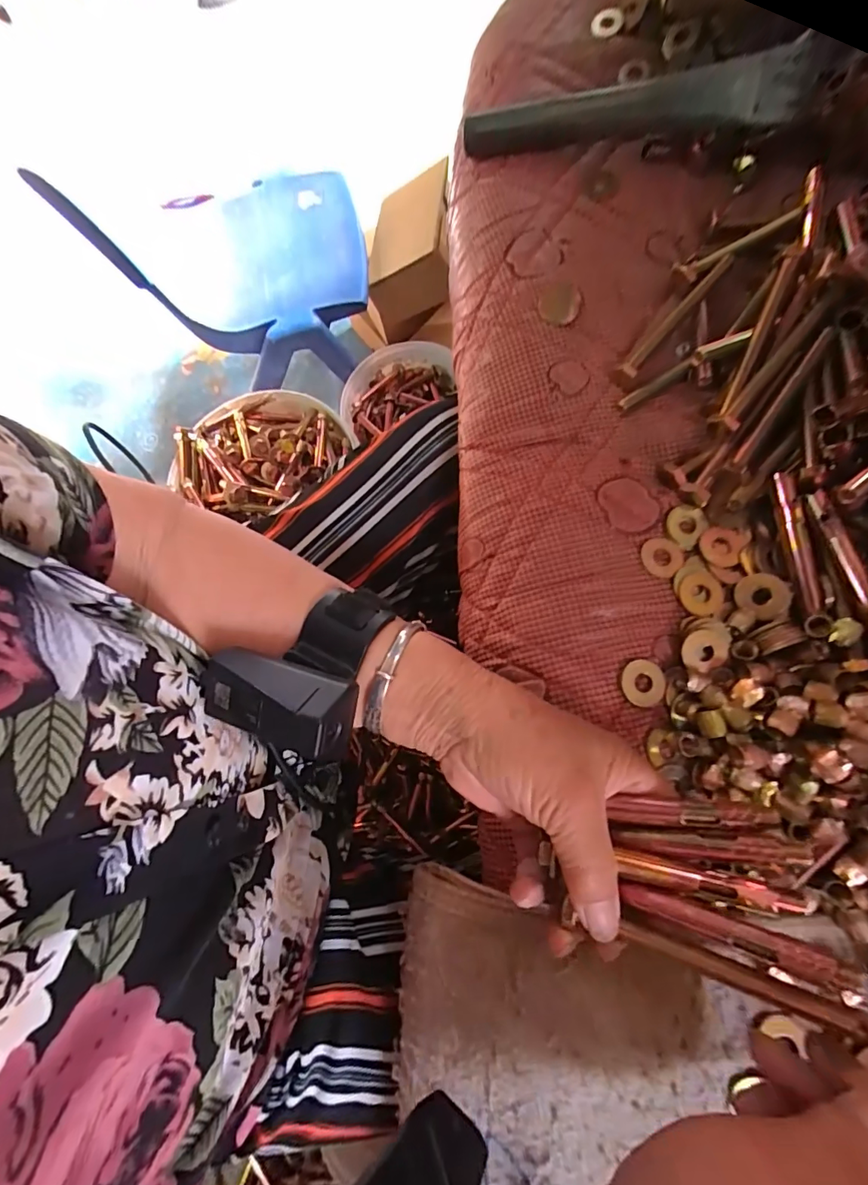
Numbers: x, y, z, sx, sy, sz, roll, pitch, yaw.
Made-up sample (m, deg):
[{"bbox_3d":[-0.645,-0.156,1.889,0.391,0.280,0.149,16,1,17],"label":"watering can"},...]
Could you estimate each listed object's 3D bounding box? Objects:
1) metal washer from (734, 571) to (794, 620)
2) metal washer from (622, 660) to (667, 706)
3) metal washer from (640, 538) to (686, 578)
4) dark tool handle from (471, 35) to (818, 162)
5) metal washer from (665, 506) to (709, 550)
[{"bbox_3d":[0.183,0.002,0.257,0.026,0.004,0.024,-3,83,24],"label":"metal washer"},{"bbox_3d":[0.114,0.049,0.249,0.025,0.005,0.024,0,69,1],"label":"metal washer"},{"bbox_3d":[0.133,-0.021,0.268,0.024,0.004,0.025,0,69,1],"label":"metal washer"},{"bbox_3d":[0.125,-0.330,0.320,0.219,0.033,0.026,10,69,20],"label":"dark tool handle"},{"bbox_3d":[0.150,-0.041,0.274,0.022,0.006,0.028,36,74,13],"label":"metal washer"}]

